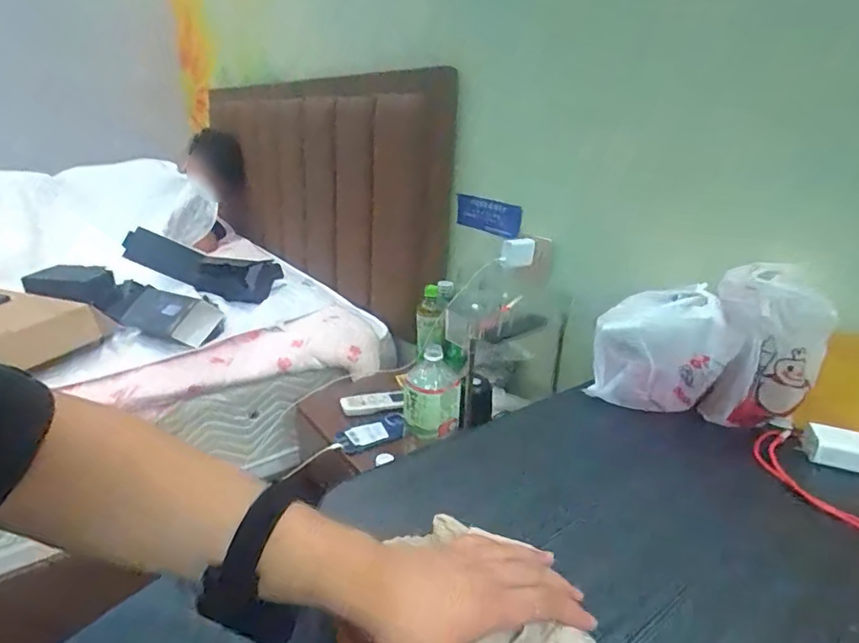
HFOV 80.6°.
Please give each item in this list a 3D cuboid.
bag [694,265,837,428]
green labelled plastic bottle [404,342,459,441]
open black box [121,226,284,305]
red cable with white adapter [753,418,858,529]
[{"bbox_3d":[0.408,0.035,0.622,0.113,0.195,0.058,16,25,31],"label":"bag"},{"bbox_3d":[0.004,0.112,0.821,0.084,0.141,0.072,3,21,3],"label":"green labelled plastic bottle"},{"bbox_3d":[-0.584,-0.142,1.312,0.374,0.106,0.084,17,21,-4],"label":"open black box"},{"bbox_3d":[0.462,0.166,0.555,0.180,0.030,0.157,20,27,38],"label":"red cable with white adapter"}]

